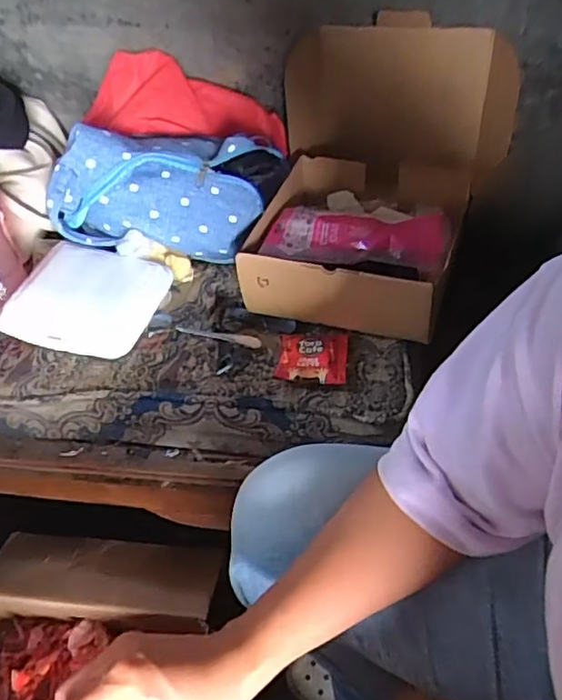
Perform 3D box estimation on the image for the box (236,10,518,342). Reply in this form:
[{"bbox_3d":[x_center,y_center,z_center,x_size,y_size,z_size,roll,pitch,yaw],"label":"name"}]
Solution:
[{"bbox_3d":[0.138,-0.258,0.832,0.316,0.235,0.422,10,51,15],"label":"box"}]

